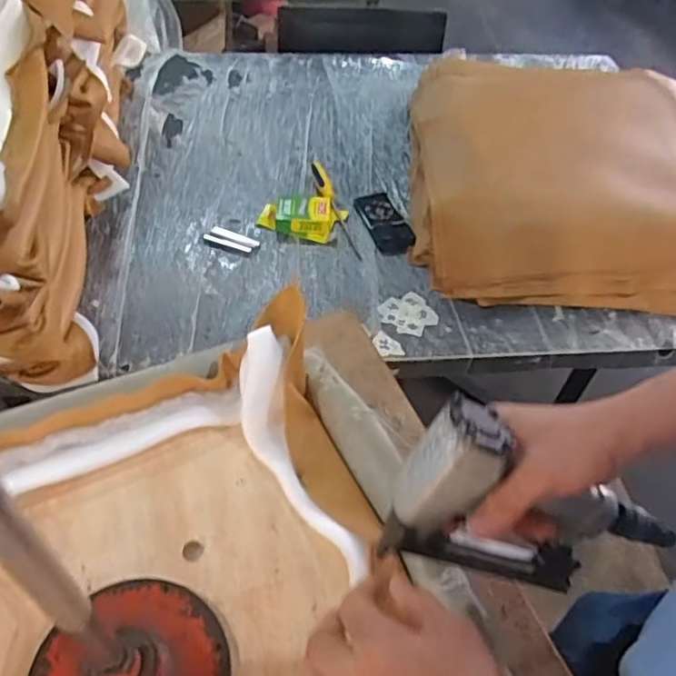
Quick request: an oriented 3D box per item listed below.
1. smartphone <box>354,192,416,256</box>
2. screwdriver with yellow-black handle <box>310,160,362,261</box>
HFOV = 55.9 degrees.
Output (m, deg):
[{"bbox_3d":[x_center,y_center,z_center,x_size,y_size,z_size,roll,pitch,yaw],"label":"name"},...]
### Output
[{"bbox_3d":[0.097,-0.246,1.346,0.080,0.014,0.186,-15,54,-10],"label":"smartphone"},{"bbox_3d":[-0.009,-0.290,1.365,0.038,0.021,0.325,-10,53,-12],"label":"screwdriver with yellow-black handle"}]

